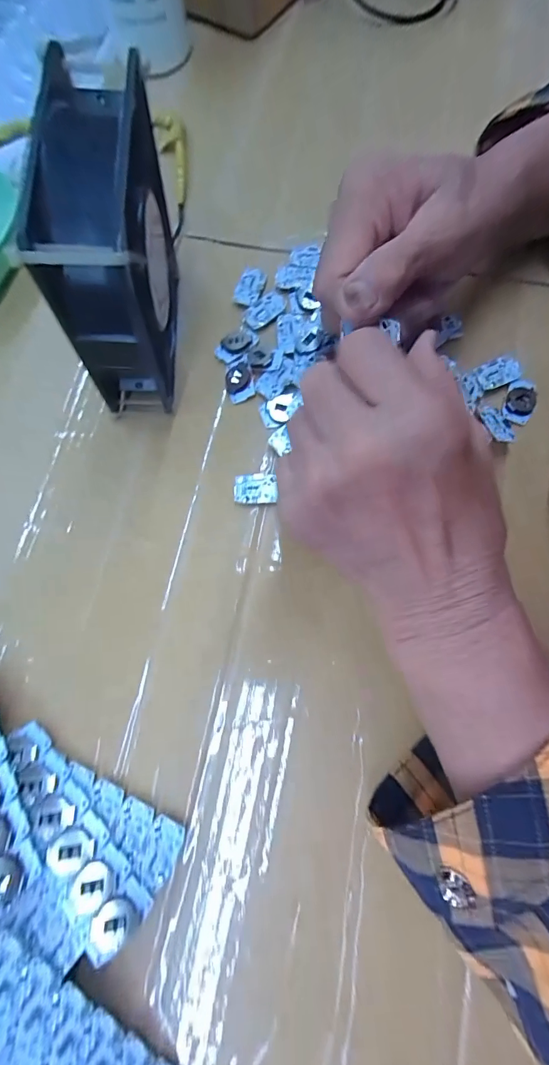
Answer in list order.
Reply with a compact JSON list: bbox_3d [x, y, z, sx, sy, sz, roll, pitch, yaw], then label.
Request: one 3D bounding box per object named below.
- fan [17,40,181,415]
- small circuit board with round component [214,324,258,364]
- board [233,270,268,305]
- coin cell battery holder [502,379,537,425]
[{"bbox_3d":[-0.078,-0.141,0.216,0.049,0.118,0.114,-1,75,2],"label":"fan"},{"bbox_3d":[-0.026,-0.128,0.272,0.030,0.005,0.021,-36,77,-7],"label":"small circuit board with round component"},{"bbox_3d":[-0.017,-0.172,0.281,0.018,0.004,0.031,19,80,5],"label":"board"},{"bbox_3d":[0.156,-0.084,0.255,0.018,0.005,0.030,20,77,7],"label":"coin cell battery holder"}]

